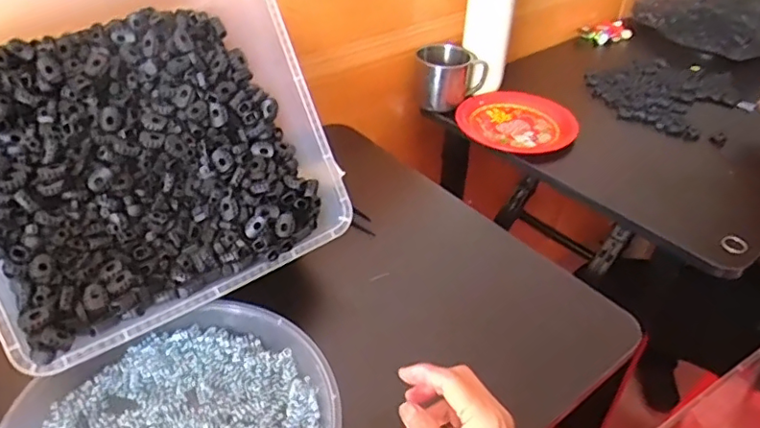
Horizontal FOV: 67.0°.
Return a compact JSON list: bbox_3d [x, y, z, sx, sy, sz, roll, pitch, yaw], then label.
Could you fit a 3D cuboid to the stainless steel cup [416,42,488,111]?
[{"bbox_3d":[0.108,-0.204,0.865,0.107,0.078,0.066,4,38,1],"label":"stainless steel cup"}]

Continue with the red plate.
[{"bbox_3d":[0.195,-0.142,0.853,0.165,0.022,0.163,2,38,-2],"label":"red plate"}]

